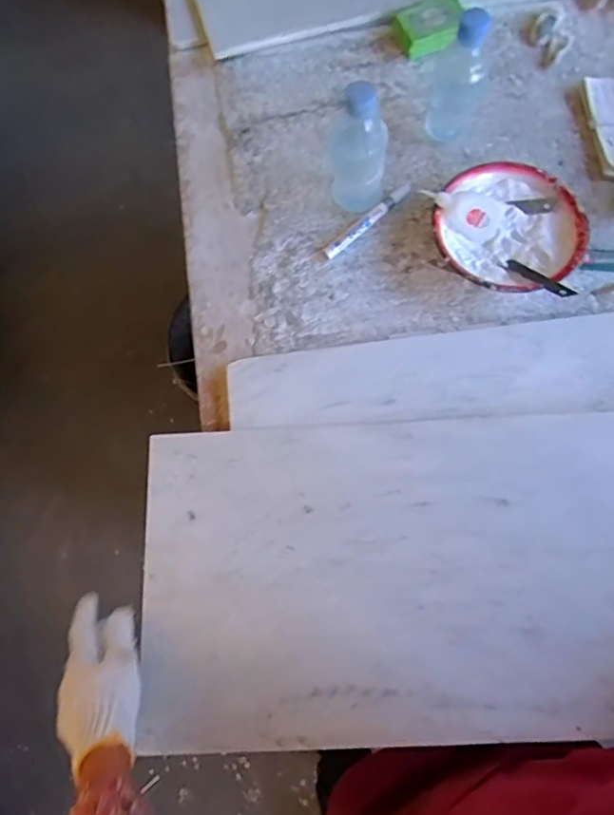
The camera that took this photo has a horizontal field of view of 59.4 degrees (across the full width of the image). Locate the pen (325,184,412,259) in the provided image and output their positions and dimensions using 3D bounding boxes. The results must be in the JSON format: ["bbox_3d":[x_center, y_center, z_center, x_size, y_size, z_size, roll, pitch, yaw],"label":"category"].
[{"bbox_3d":[0.077,-0.235,0.677,0.140,0.015,0.018,-41,73,-12],"label":"pen"}]

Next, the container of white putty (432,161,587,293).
[{"bbox_3d":[0.238,-0.211,0.642,0.168,0.056,0.168,-1,69,2],"label":"container of white putty"}]

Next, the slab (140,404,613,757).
[{"bbox_3d":[0.140,0.157,0.541,0.600,0.020,0.312,-3,69,2],"label":"slab"}]

